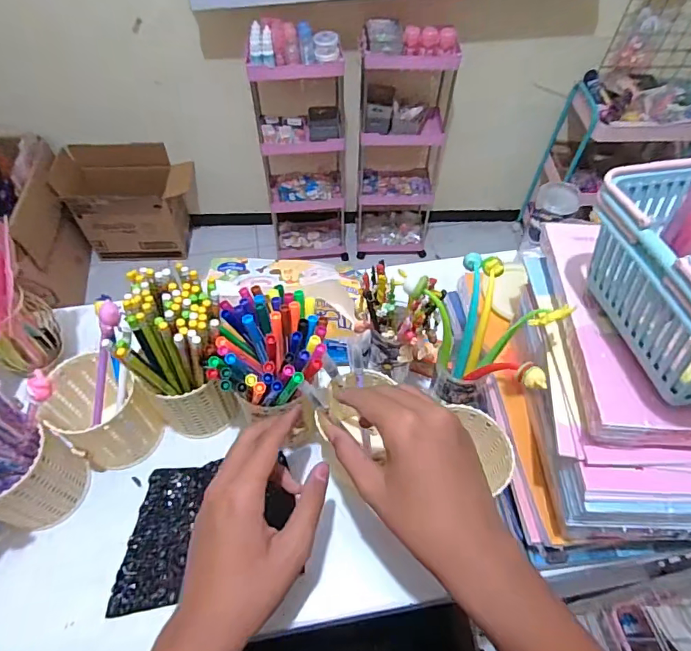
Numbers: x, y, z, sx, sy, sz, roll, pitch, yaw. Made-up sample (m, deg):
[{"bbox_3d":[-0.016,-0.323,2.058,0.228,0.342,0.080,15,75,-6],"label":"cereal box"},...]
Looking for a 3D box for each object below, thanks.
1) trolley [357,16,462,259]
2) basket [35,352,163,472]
[{"bbox_3d":[0.208,-0.662,1.817,0.323,0.911,0.226,7,56,4],"label":"trolley"},{"bbox_3d":[-0.241,0.087,0.468,0.081,0.110,0.076,0,56,0],"label":"basket"}]

